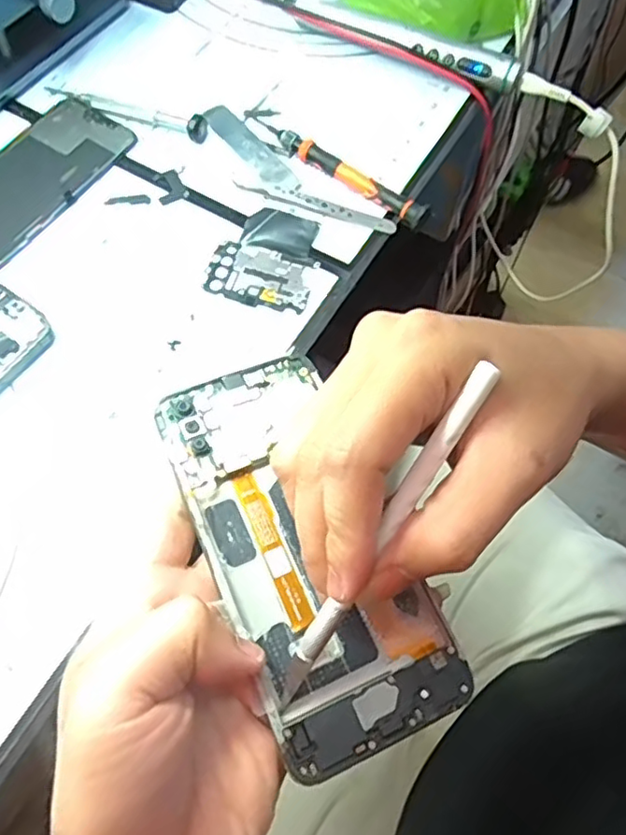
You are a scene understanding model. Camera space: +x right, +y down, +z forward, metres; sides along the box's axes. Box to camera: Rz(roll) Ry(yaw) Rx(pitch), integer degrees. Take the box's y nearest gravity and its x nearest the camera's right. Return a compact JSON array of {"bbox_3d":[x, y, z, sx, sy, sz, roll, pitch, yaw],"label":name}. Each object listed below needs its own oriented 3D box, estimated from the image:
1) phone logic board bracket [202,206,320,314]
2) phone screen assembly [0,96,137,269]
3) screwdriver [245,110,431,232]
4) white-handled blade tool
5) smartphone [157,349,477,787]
[{"bbox_3d":[-0.028,-0.099,0.384,0.062,0.006,0.068,15,66,4],"label":"phone logic board bracket"},{"bbox_3d":[-0.184,-0.155,0.405,0.070,0.008,0.139,31,68,10],"label":"phone screen assembly"},{"bbox_3d":[0.014,-0.167,0.408,0.148,0.018,0.016,38,70,13],"label":"screwdriver"},{"bbox_3d":[0.021,0.041,0.206,0.008,0.007,0.130,33,101,11],"label":"white-handled blade tool"},{"bbox_3d":[-0.005,0.047,0.240,0.070,0.007,0.153,-25,69,-13],"label":"smartphone"}]

